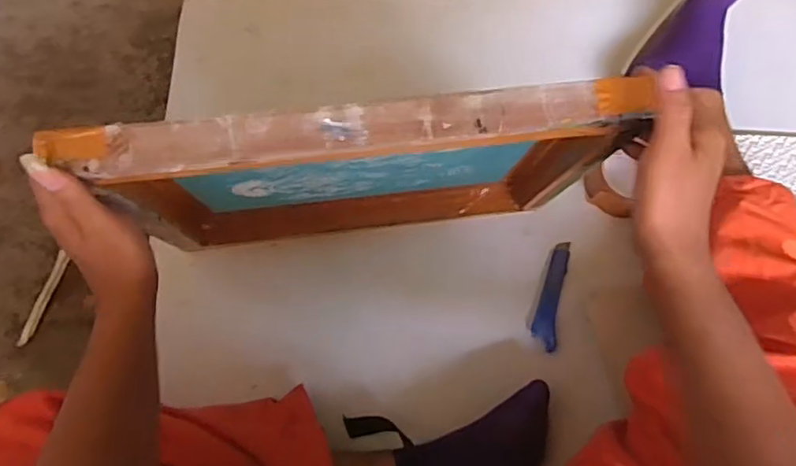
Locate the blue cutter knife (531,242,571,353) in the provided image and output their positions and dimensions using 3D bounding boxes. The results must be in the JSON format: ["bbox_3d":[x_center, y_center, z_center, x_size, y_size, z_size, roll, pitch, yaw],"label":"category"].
[{"bbox_3d":[0.194,0.077,0.769,0.030,0.007,0.142,14,73,3],"label":"blue cutter knife"}]

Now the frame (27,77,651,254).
[{"bbox_3d":[-0.032,-0.051,0.604,0.430,0.352,0.056,-7,84,-2],"label":"frame"}]

